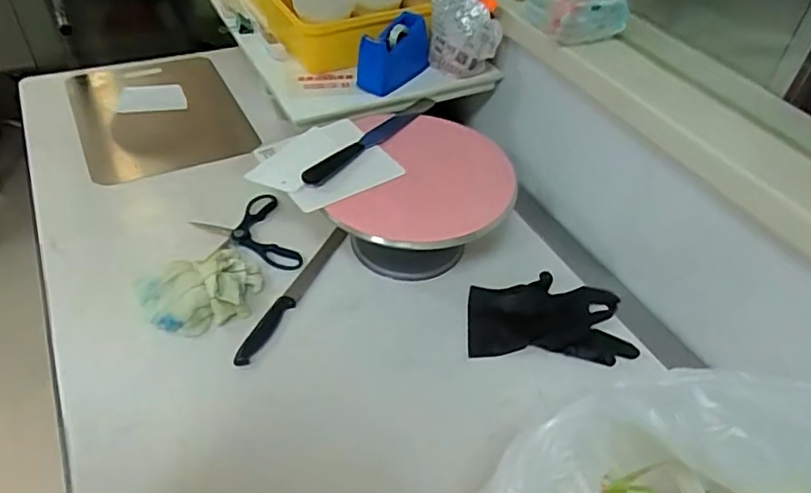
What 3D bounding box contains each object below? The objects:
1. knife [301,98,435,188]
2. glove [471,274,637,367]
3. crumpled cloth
[{"bbox_3d":[-0.047,-0.176,0.900,0.041,0.018,0.320,28,49,22],"label":"knife"},{"bbox_3d":[0.204,0.103,0.842,0.229,0.026,0.128,4,44,-1],"label":"glove"},{"bbox_3d":[-0.281,0.061,0.820,0.162,0.037,0.117,-18,48,-21],"label":"crumpled cloth"}]

